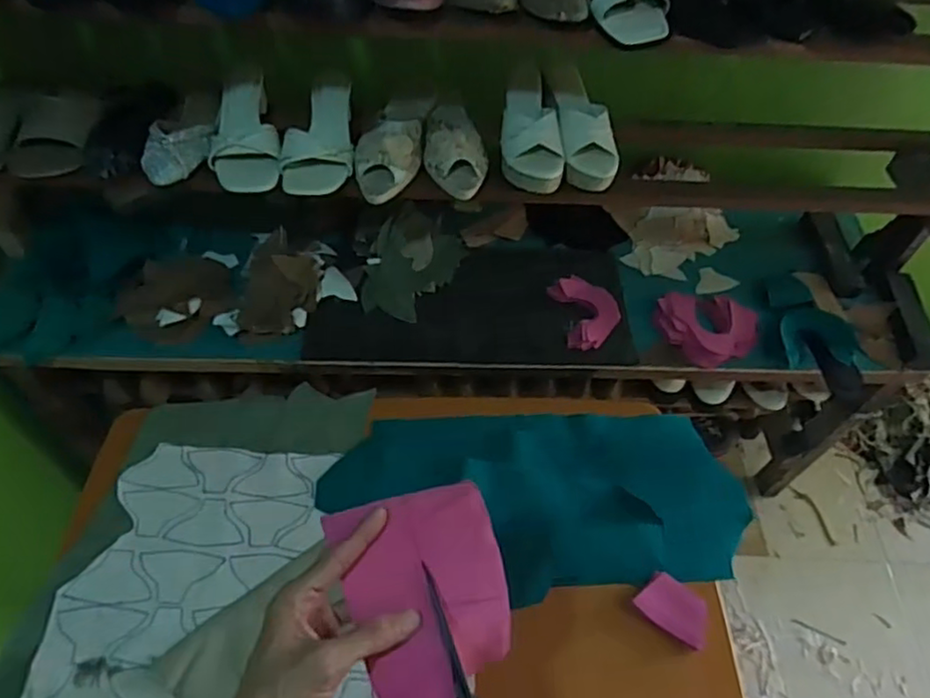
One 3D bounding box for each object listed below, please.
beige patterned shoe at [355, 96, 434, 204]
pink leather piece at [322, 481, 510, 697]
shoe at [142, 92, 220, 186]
[{"bbox_3d":[-0.100,-0.309,0.936,0.088,0.062,0.230,9,54,2],"label":"beige patterned shoe"},{"bbox_3d":[-0.029,0.221,0.455,0.121,0.047,0.240,-1,75,-5],"label":"pink leather piece"},{"bbox_3d":[-0.393,-0.295,0.923,0.082,0.057,0.195,-3,54,-6],"label":"shoe"}]

